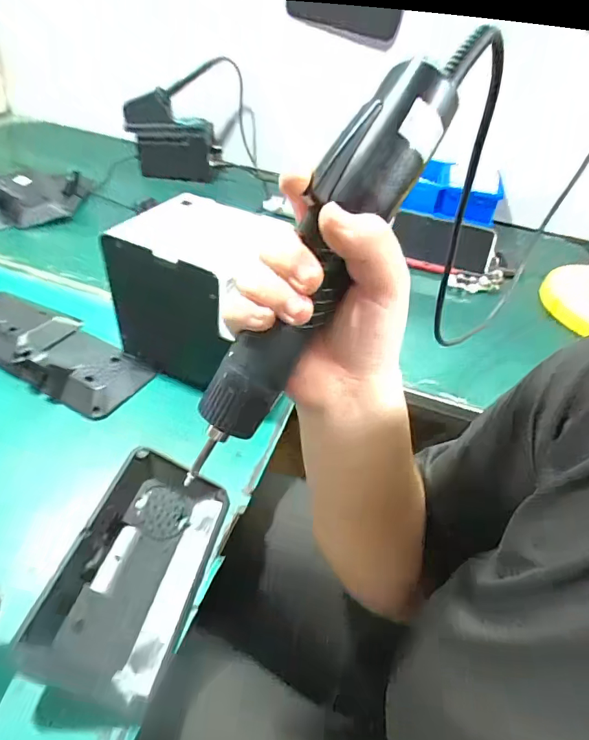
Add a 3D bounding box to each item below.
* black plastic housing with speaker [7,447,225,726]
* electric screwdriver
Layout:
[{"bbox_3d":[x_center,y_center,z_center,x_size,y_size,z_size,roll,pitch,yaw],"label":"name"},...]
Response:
[{"bbox_3d":[-0.113,0.136,0.305,0.087,0.025,0.157,32,44,-11],"label":"black plastic housing with speaker"},{"bbox_3d":[0.020,-0.062,0.218,0.028,0.046,0.276,33,93,25],"label":"electric screwdriver"}]

